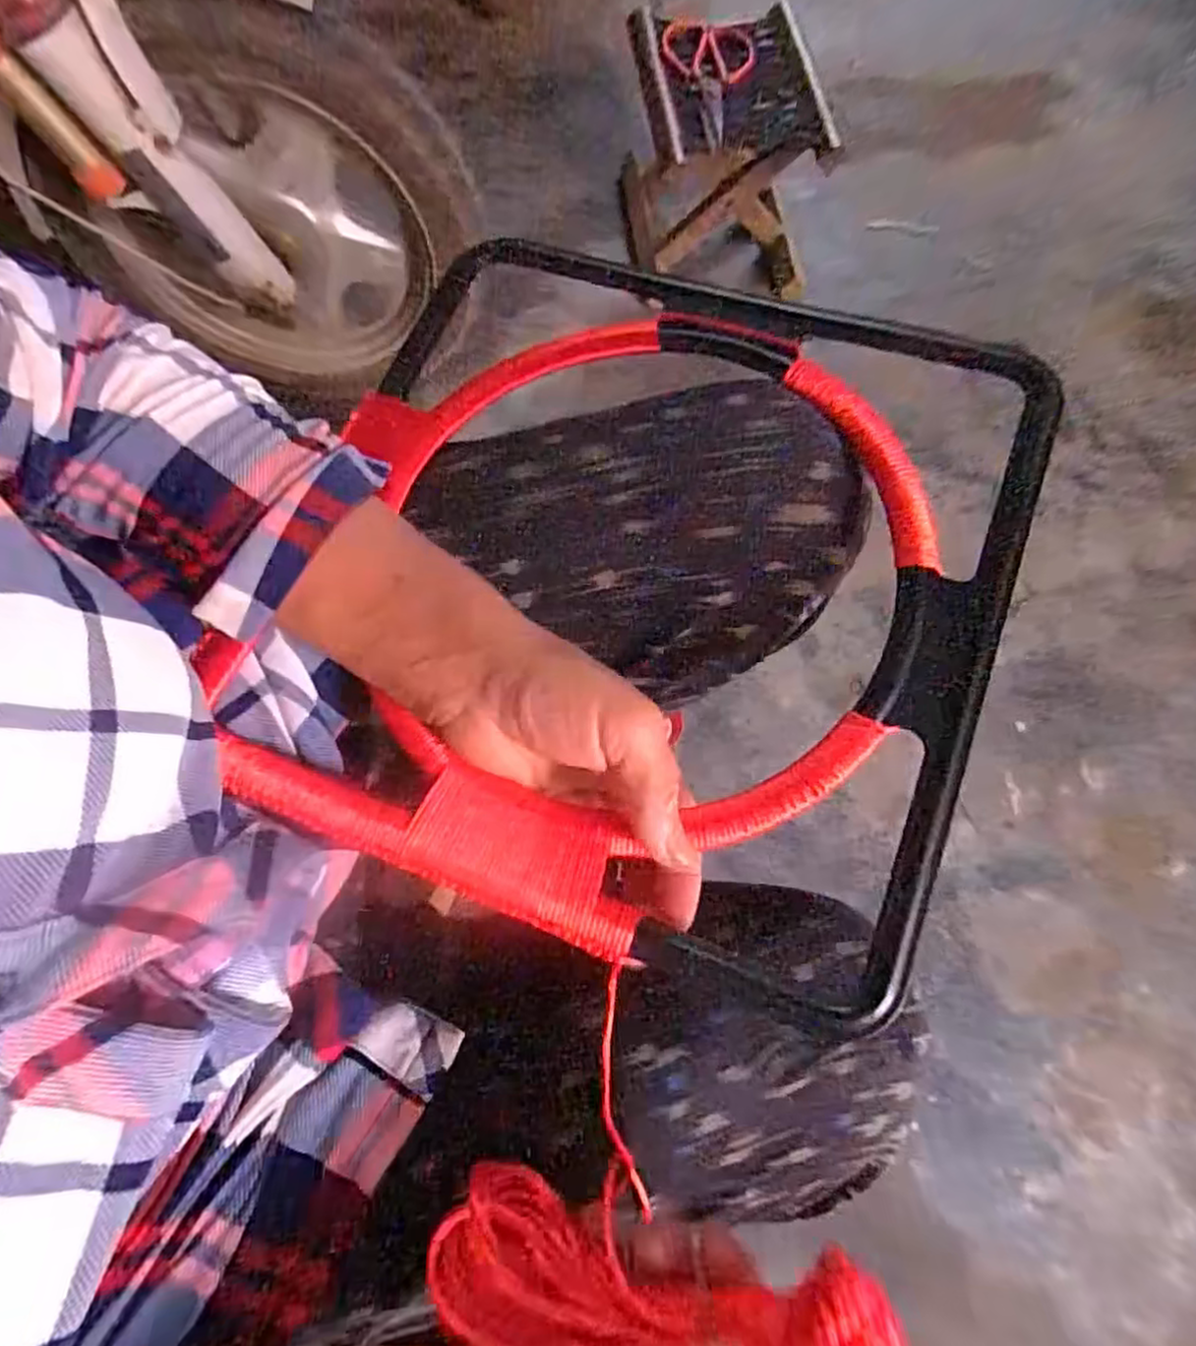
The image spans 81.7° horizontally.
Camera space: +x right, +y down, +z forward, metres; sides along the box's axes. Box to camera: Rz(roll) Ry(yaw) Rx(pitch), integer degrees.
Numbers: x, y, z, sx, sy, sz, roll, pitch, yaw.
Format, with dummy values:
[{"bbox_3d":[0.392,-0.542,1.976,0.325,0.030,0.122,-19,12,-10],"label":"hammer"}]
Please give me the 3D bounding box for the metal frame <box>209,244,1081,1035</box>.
[{"bbox_3d":[0.017,-0.054,0.322,0.323,0.022,0.329,21,73,8],"label":"metal frame"}]

